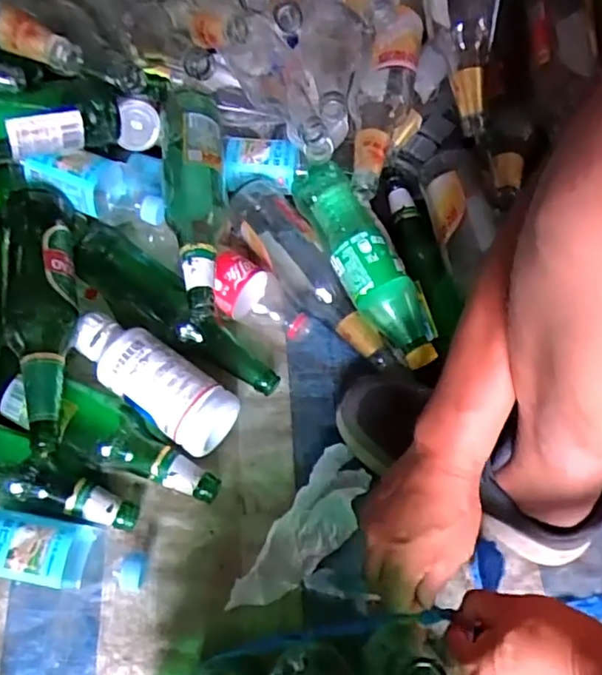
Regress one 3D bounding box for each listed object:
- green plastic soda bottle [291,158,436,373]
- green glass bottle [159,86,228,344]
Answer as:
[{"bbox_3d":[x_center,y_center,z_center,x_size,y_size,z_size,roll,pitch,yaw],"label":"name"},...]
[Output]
[{"bbox_3d":[0.068,-0.084,0.611,0.076,0.075,0.250,-26,71,-12],"label":"green plastic soda bottle"},{"bbox_3d":[-0.112,-0.144,0.614,0.071,0.058,0.270,-6,68,-4],"label":"green glass bottle"}]

